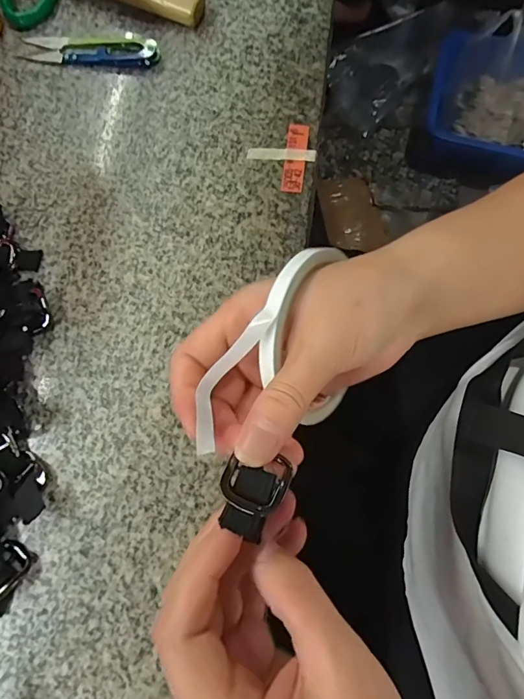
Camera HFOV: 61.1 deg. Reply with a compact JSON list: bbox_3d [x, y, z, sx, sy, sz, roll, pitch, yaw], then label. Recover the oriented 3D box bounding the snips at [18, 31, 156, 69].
[{"bbox_3d":[-0.138,-0.244,0.360,0.110,0.005,0.030,5,74,3],"label":"snips"}]

